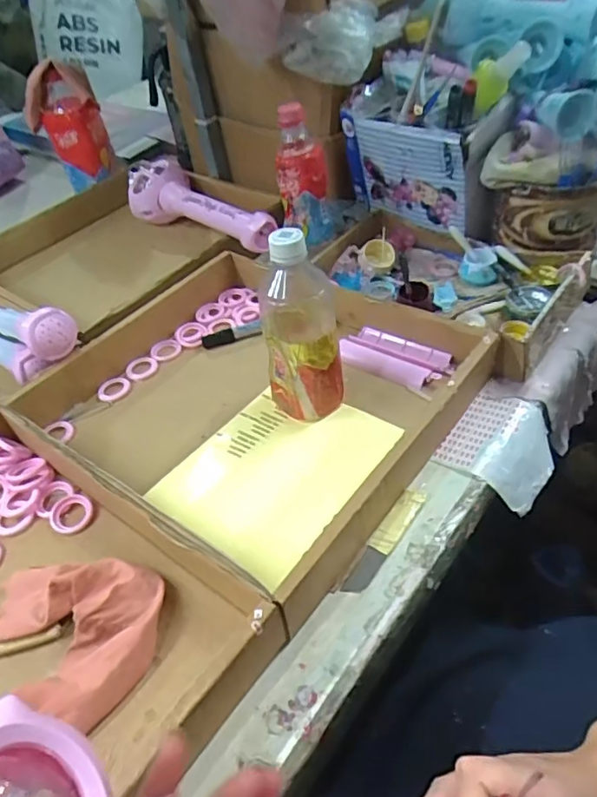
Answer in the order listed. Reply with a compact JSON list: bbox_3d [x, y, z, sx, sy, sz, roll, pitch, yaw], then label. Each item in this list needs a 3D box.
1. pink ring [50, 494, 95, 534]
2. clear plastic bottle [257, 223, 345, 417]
[{"bbox_3d":[-0.207,0.103,0.510,0.038,0.007,0.043,-32,49,-23],"label":"pink ring"},{"bbox_3d":[0.001,-0.068,0.527,0.067,0.187,0.080,-6,44,1],"label":"clear plastic bottle"}]

